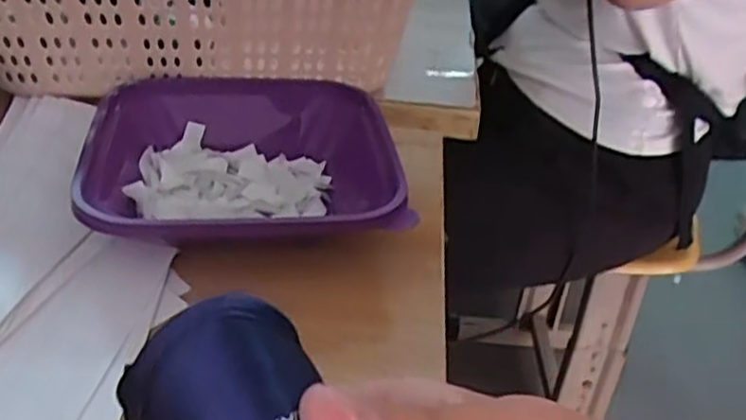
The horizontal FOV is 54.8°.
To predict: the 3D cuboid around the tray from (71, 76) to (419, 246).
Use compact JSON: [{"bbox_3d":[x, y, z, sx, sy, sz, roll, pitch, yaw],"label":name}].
[{"bbox_3d":[-0.076,-0.025,0.433,0.172,0.046,0.160,0,36,-9],"label":"tray"}]

